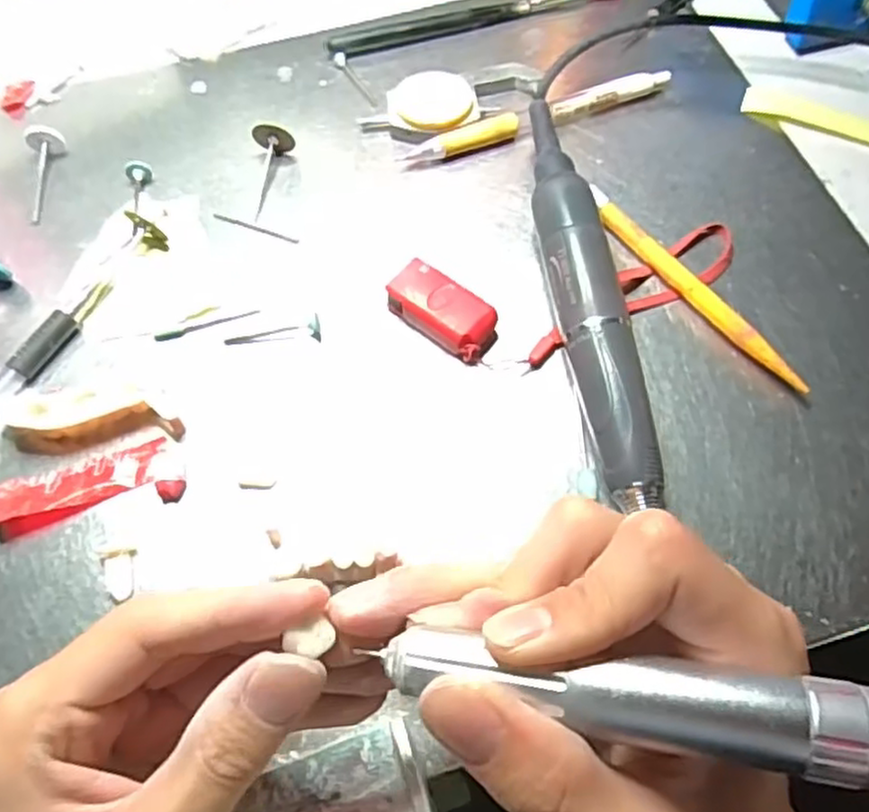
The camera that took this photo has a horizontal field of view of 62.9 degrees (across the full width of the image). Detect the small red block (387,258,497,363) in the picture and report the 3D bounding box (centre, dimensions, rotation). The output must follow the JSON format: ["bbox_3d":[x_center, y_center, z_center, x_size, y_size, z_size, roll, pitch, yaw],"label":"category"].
[{"bbox_3d":[0.003,-0.037,0.290,0.045,0.020,0.021,35,68,17],"label":"small red block"}]

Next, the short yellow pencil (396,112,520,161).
[{"bbox_3d":[0.013,-0.126,0.340,0.057,0.012,0.013,-20,65,-10],"label":"short yellow pencil"}]

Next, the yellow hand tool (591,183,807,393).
[{"bbox_3d":[0.105,-0.050,0.298,0.009,0.011,0.122,-32,67,-15],"label":"yellow hand tool"}]

